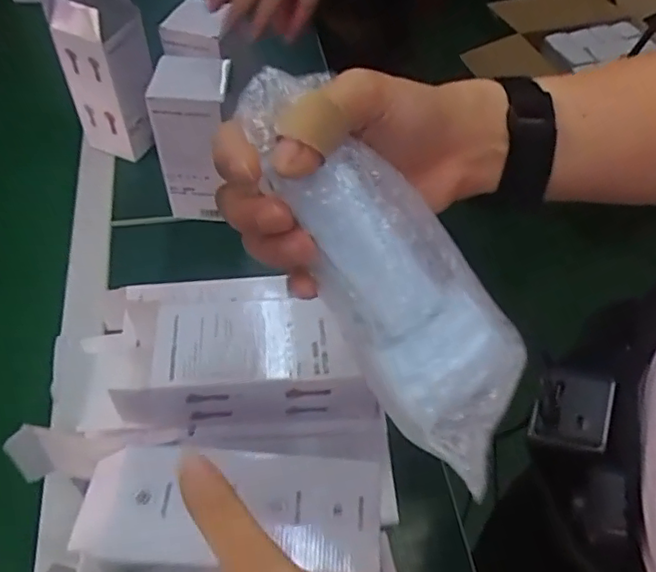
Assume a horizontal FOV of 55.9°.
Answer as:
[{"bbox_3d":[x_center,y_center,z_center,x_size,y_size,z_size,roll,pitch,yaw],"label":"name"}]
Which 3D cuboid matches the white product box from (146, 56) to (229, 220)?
[{"bbox_3d":[-0.139,-0.153,0.658,0.072,0.165,0.062,6,52,2],"label":"white product box"}]

